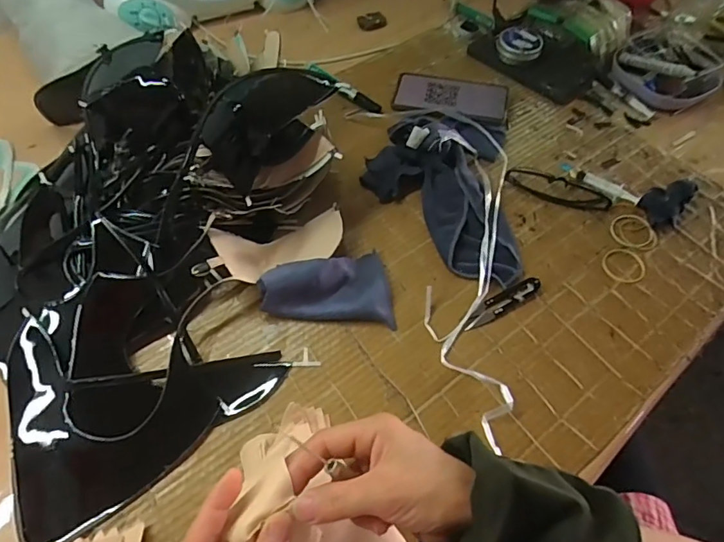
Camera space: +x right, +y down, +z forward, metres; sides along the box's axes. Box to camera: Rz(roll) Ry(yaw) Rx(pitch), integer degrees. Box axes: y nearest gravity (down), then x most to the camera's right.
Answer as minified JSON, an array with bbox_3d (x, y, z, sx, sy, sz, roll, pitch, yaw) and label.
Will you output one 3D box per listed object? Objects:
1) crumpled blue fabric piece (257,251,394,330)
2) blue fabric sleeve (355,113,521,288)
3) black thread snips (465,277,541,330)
[{"bbox_3d":[-0.038,0.020,0.528,0.140,0.042,0.093,-8,60,-7],"label":"crumpled blue fabric piece"},{"bbox_3d":[0.098,-0.112,0.598,0.187,0.051,0.260,3,59,0],"label":"blue fabric sleeve"},{"bbox_3d":[0.158,0.035,0.541,0.100,0.008,0.022,-27,64,-17],"label":"black thread snips"}]

